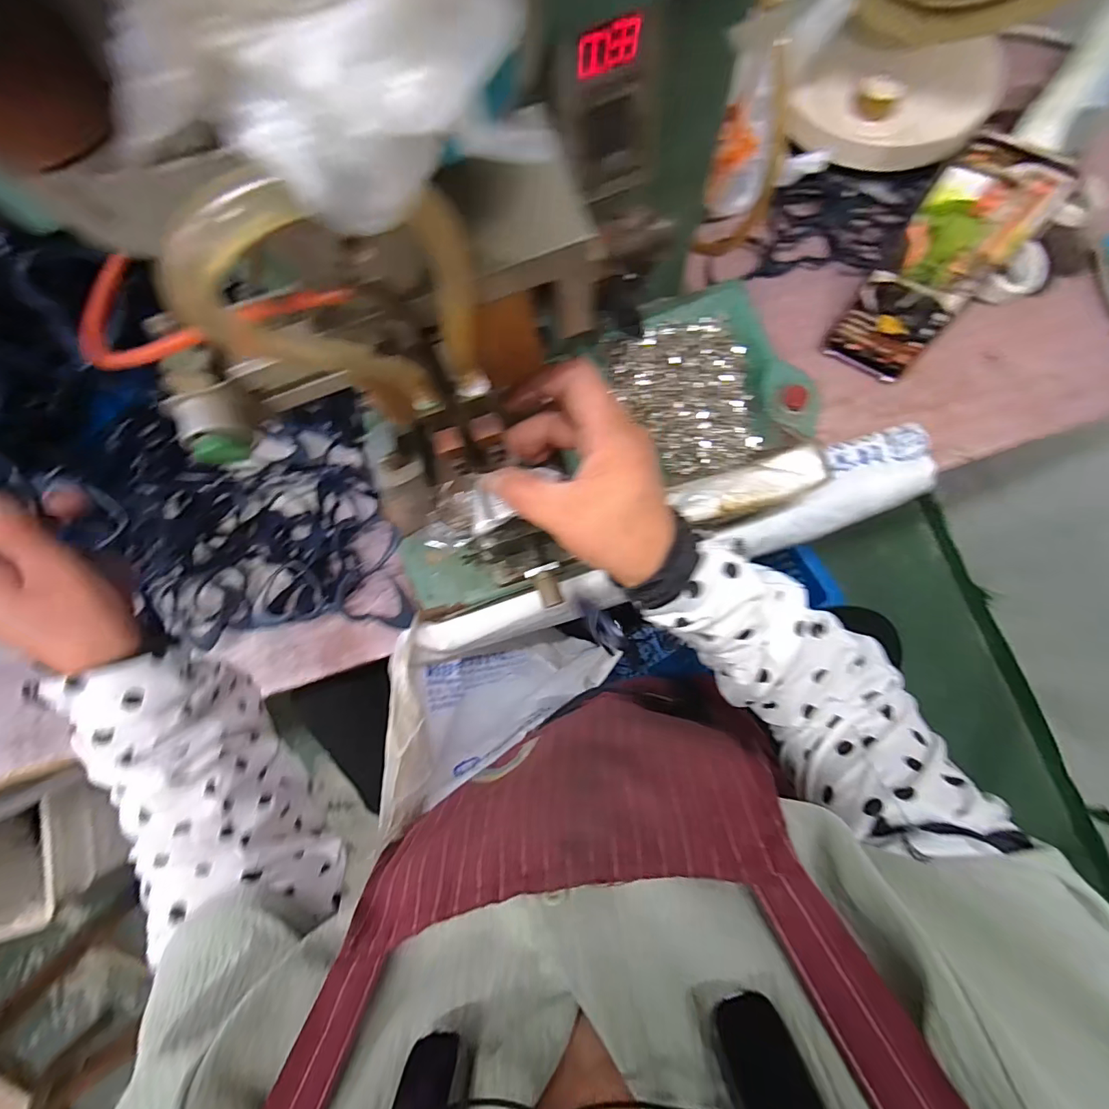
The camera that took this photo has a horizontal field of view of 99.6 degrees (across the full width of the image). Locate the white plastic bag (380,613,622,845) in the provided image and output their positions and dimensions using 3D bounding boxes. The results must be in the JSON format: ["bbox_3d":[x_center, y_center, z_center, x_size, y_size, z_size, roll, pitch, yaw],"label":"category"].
[{"bbox_3d":[-0.055,0.132,0.559,0.214,0.347,0.139,-28,81,0],"label":"white plastic bag"}]

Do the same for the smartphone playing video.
[{"bbox_3d":[0.299,-0.222,0.376,0.075,0.163,0.016,26,60,8],"label":"smartphone playing video"}]

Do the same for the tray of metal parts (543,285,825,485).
[{"bbox_3d":[0.118,-0.141,0.388,0.159,0.024,0.146,-22,81,1],"label":"tray of metal parts"}]

